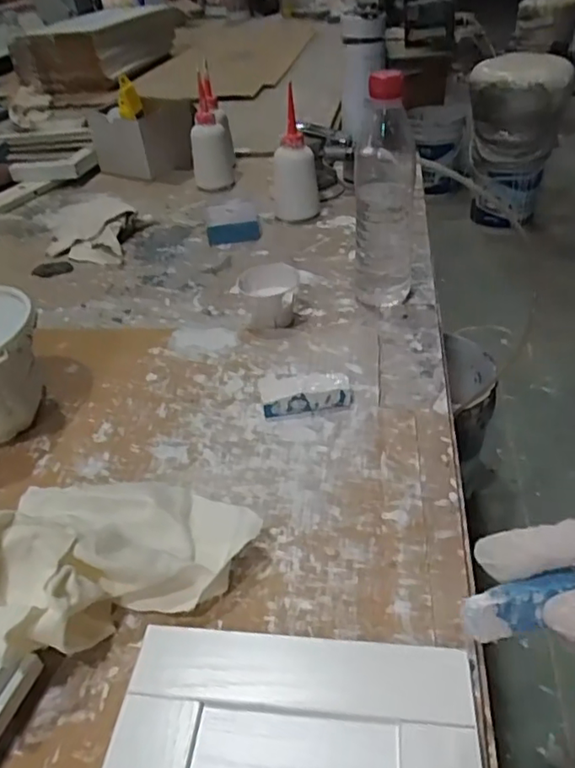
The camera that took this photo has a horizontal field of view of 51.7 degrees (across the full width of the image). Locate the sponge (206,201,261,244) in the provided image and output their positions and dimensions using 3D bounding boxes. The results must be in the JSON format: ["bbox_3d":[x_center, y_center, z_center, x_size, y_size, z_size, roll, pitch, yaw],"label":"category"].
[{"bbox_3d":[-0.076,-0.224,0.817,0.069,0.030,0.080,-7,37,-3],"label":"sponge"}]

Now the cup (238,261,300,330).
[{"bbox_3d":[-0.018,-0.087,0.612,0.061,0.050,0.060,-3,36,2],"label":"cup"}]

